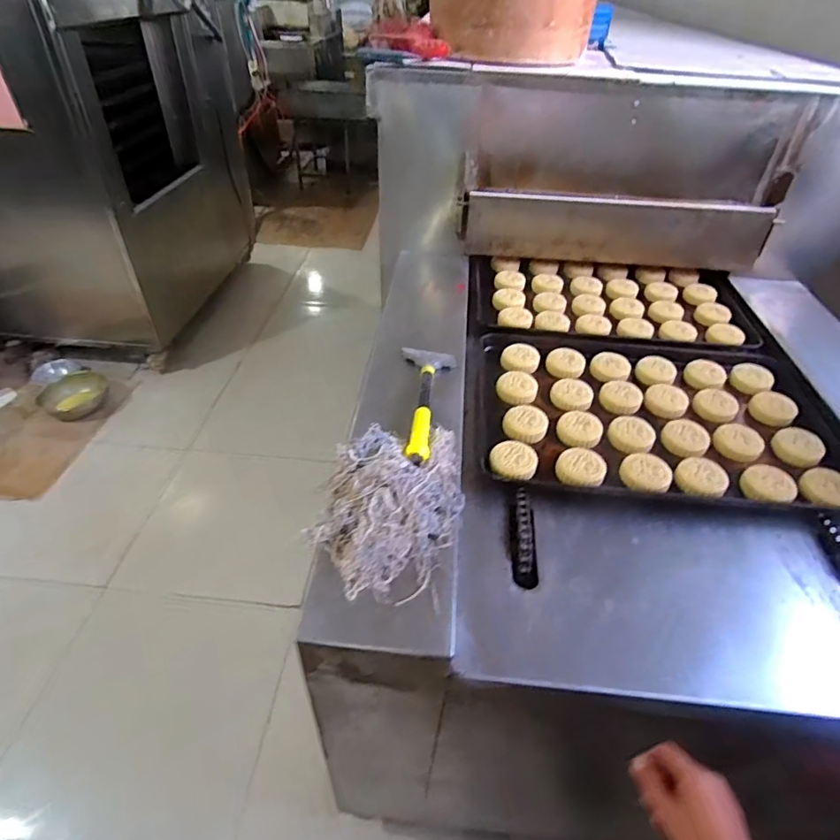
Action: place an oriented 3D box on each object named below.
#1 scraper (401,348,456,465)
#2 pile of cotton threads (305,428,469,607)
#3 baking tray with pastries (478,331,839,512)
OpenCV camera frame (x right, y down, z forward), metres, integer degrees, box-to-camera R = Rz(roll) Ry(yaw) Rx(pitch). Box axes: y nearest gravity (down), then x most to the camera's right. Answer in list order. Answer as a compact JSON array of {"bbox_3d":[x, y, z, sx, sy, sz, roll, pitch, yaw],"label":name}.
[{"bbox_3d":[0.013,-0.034,0.844,0.095,0.050,0.311,3,42,0],"label":"scraper"},{"bbox_3d":[-0.040,0.099,0.689,0.192,0.048,0.282,6,43,2],"label":"pile of cotton threads"},{"bbox_3d":[0.410,-0.041,0.921,0.589,0.032,0.437,4,42,1],"label":"baking tray with pastries"}]

